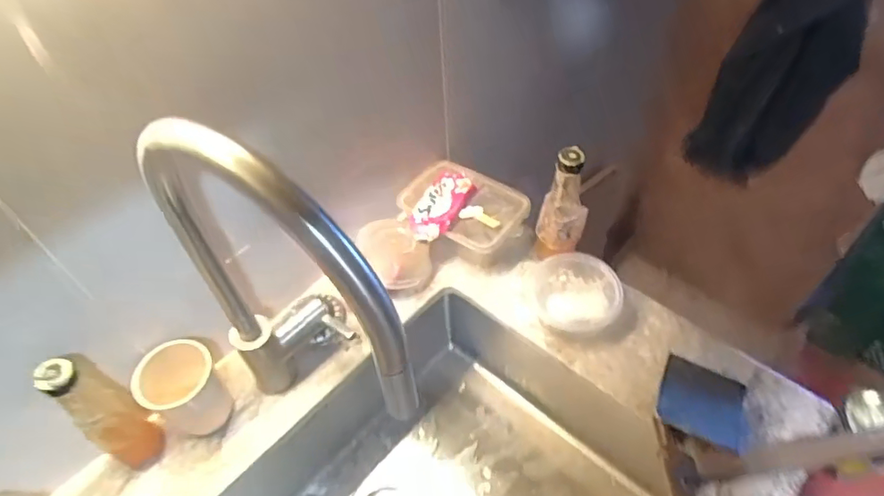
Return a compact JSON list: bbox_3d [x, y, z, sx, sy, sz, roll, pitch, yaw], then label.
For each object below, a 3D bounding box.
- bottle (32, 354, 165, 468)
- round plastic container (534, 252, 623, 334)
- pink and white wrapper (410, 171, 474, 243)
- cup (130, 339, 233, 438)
[{"bbox_3d":[-0.340,0.165,0.566,0.043,0.186,0.054,23,58,20],"label":"bottle"},{"bbox_3d":[0.180,0.061,0.740,0.109,0.036,0.112,-2,53,2],"label":"round plastic container"},{"bbox_3d":[-0.001,-0.064,0.797,0.060,0.027,0.121,20,57,18],"label":"pink and white wrapper"},{"bbox_3d":[-0.287,0.162,0.632,0.070,0.103,0.079,29,60,23],"label":"cup"}]

